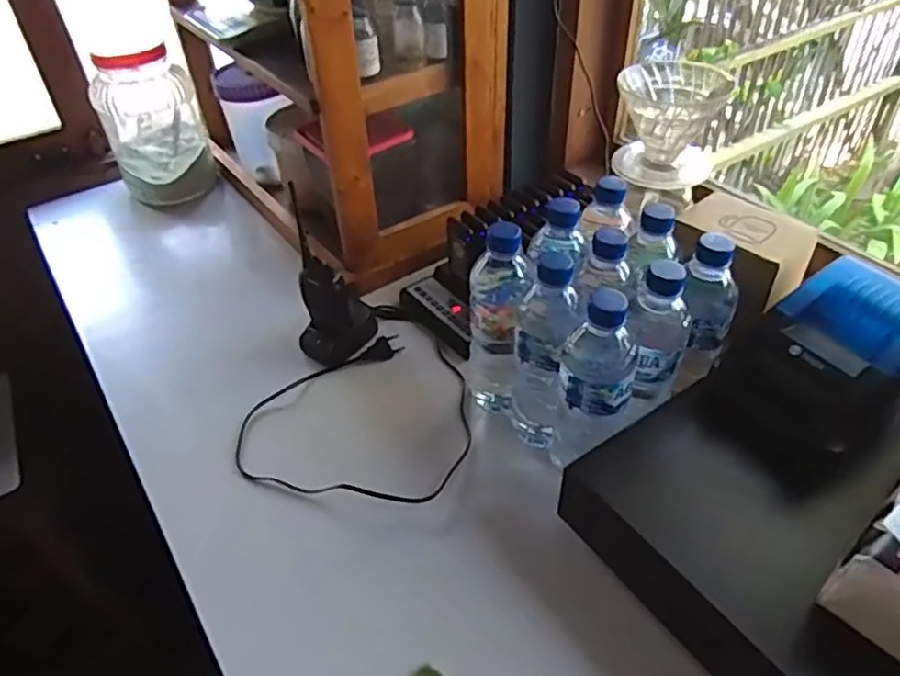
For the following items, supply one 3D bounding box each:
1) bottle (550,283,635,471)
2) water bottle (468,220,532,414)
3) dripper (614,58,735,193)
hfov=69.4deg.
[{"bbox_3d":[0.130,0.054,0.595,0.061,0.221,0.057,8,43,11],"label":"bottle"},{"bbox_3d":[0.049,-0.005,0.664,0.055,0.223,0.061,-2,43,0],"label":"water bottle"},{"bbox_3d":[0.224,-0.213,0.685,0.098,0.100,0.129,9,44,11],"label":"dripper"}]

